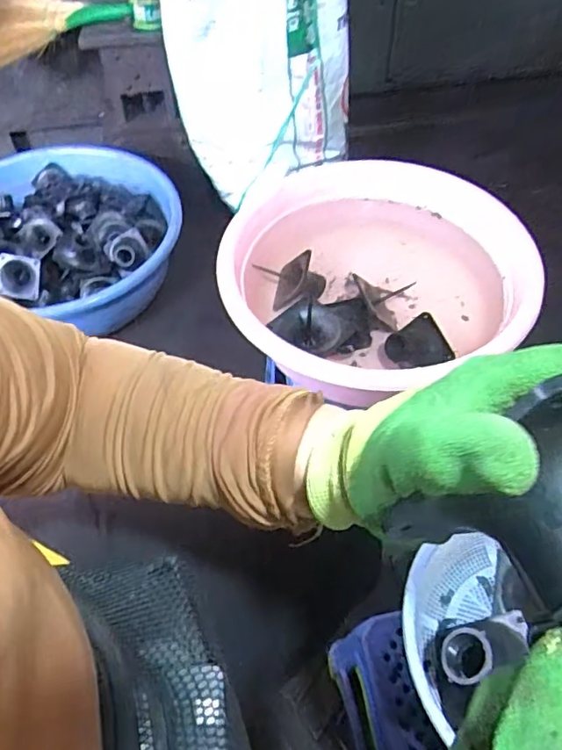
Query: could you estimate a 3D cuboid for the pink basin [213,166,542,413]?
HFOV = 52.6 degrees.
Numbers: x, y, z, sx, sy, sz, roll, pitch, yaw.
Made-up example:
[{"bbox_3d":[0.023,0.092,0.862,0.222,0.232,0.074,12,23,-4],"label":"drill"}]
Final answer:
[{"bbox_3d":[0.145,-0.161,0.853,0.397,0.108,0.385,-25,58,-17],"label":"pink basin"}]

